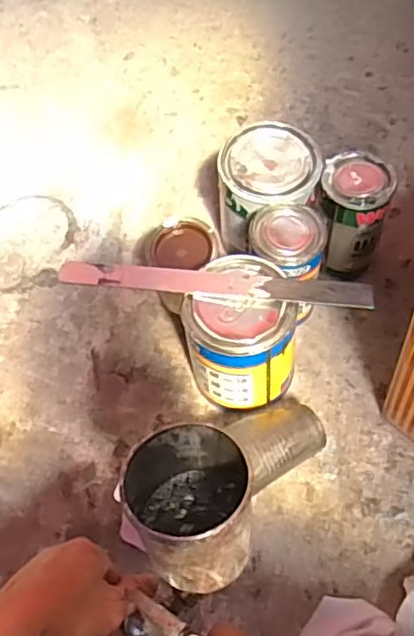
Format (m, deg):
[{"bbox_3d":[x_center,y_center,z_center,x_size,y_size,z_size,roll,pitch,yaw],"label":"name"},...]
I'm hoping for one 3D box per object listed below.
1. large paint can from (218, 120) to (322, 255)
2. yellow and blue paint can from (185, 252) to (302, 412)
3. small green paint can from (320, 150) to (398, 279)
[{"bbox_3d":[0.065,-0.133,0.716,0.101,0.124,0.105,-2,60,3],"label":"large paint can"},{"bbox_3d":[0.034,0.021,0.640,0.105,0.136,0.112,-1,60,2],"label":"yellow and blue paint can"},{"bbox_3d":[0.155,-0.110,0.699,0.071,0.122,0.070,-1,60,2],"label":"small green paint can"}]

